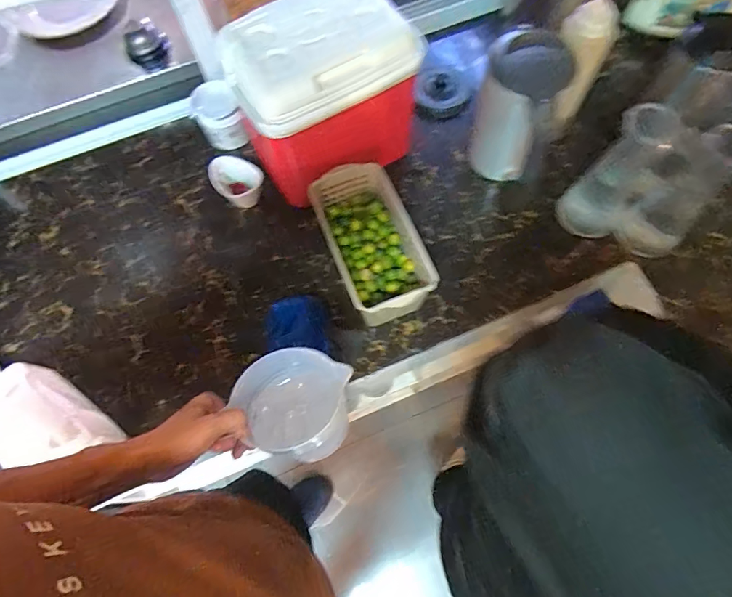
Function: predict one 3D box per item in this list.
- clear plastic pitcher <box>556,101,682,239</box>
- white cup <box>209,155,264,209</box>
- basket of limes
[{"bbox_3d":[0.420,-0.200,0.755,0.102,0.224,0.105,-41,73,-13],"label":"clear plastic pitcher"},{"bbox_3d":[-0.249,-0.224,0.880,0.098,0.062,0.080,22,71,10],"label":"white cup"},{"bbox_3d":[0.013,-0.088,0.785,0.145,0.130,0.276,-21,69,-6],"label":"basket of limes"}]

